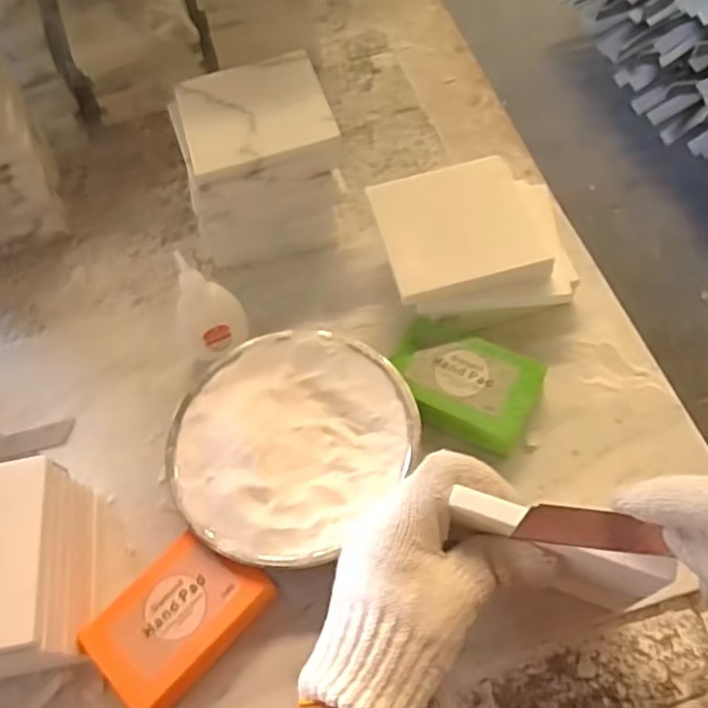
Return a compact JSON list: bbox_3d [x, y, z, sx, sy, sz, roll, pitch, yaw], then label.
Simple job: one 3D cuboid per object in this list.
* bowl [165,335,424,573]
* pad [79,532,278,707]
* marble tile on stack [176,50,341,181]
[{"bbox_3d":[-0.041,0.056,0.425,0.139,0.050,0.144,-2,59,3],"label":"bowl"},{"bbox_3d":[-0.096,0.147,0.380,0.093,0.037,0.060,-39,64,-18],"label":"pad"},{"bbox_3d":[-0.069,-0.170,0.470,0.099,0.005,0.102,-14,59,-5],"label":"marble tile on stack"}]

